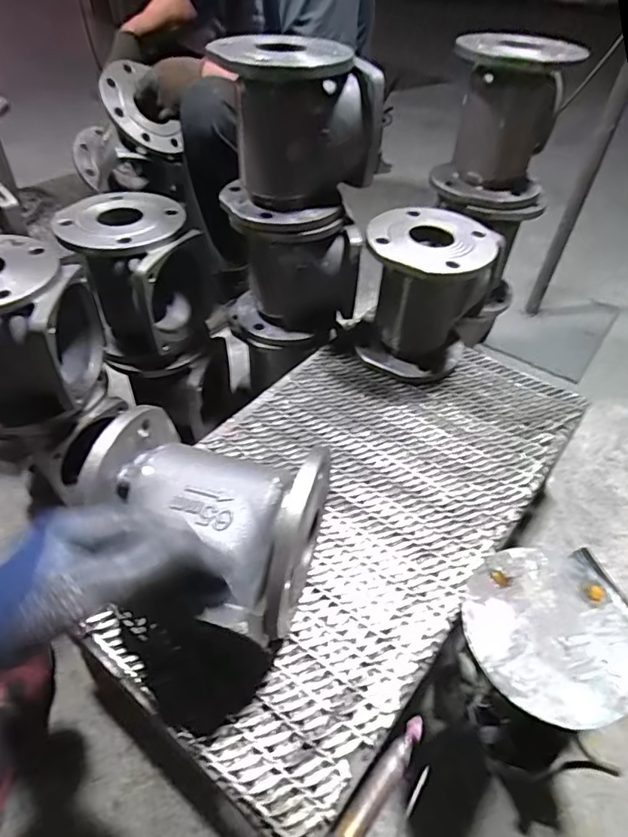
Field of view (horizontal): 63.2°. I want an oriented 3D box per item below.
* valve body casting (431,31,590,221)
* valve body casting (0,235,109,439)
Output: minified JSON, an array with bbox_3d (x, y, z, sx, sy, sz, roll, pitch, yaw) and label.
[{"bbox_3d":[0.281,-0.430,0.754,0.168,0.213,0.153,20,47,14],"label":"valve body casting"},{"bbox_3d":[-0.402,-0.104,0.683,0.193,0.208,0.162,7,45,2],"label":"valve body casting"}]

